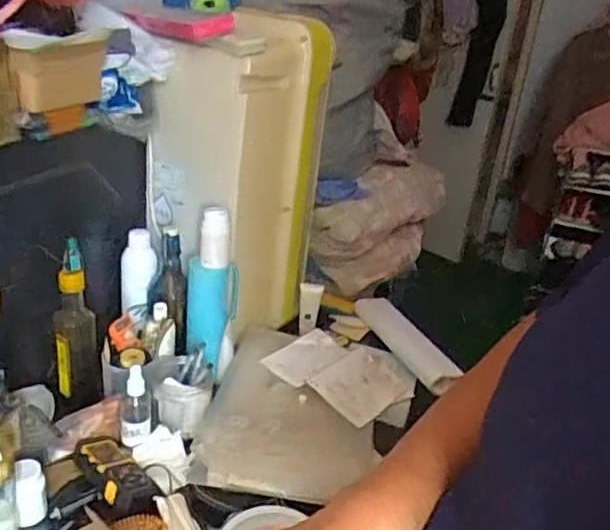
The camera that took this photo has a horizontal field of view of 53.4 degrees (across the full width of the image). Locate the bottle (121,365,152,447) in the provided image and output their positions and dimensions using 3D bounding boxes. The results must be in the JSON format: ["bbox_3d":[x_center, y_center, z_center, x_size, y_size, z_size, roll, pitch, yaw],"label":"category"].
[{"bbox_3d":[-0.228,0.187,0.818,0.040,0.106,0.037,-1,25,-15],"label":"bottle"}]

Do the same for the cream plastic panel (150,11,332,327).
[{"bbox_3d":[-0.125,-0.145,1.022,0.203,0.496,0.227,20,28,27],"label":"cream plastic panel"}]

